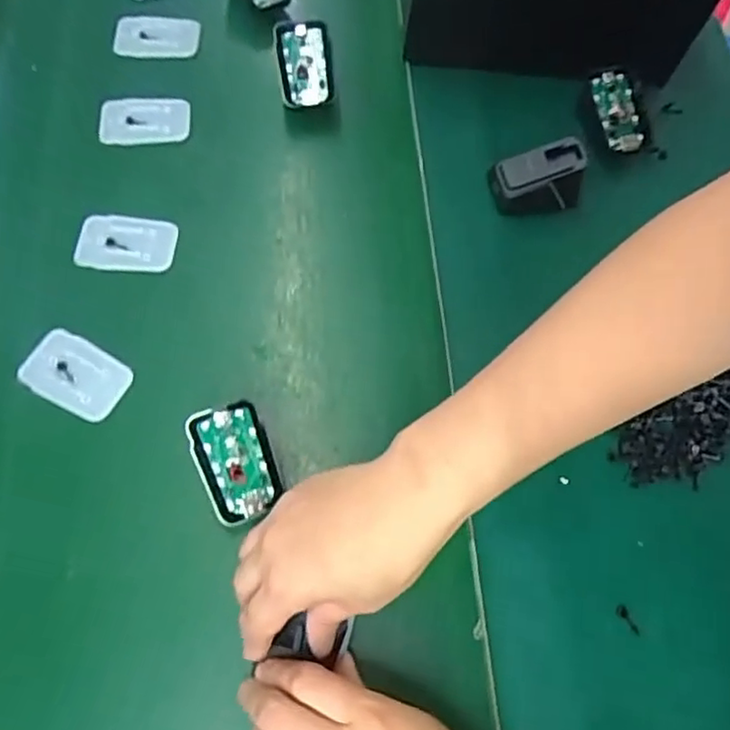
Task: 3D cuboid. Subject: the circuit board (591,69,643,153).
[{"bbox_3d":[0.201,-0.201,0.509,0.032,0.007,0.064,-13,86,-8],"label":"circuit board"}]

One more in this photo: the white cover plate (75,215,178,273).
[{"bbox_3d":[-0.174,-0.090,0.469,0.070,0.007,0.045,5,67,-1],"label":"white cover plate"}]

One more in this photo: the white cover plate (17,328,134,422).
[{"bbox_3d":[-0.194,0.006,0.431,0.068,0.008,0.046,28,69,9],"label":"white cover plate"}]

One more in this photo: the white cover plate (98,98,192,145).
[{"bbox_3d":[-0.177,-0.196,0.516,0.069,0.011,0.038,-6,68,-5],"label":"white cover plate"}]

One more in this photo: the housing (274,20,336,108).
[{"bbox_3d":[-0.048,-0.240,0.508,0.042,0.015,0.066,-7,93,4],"label":"housing"}]

